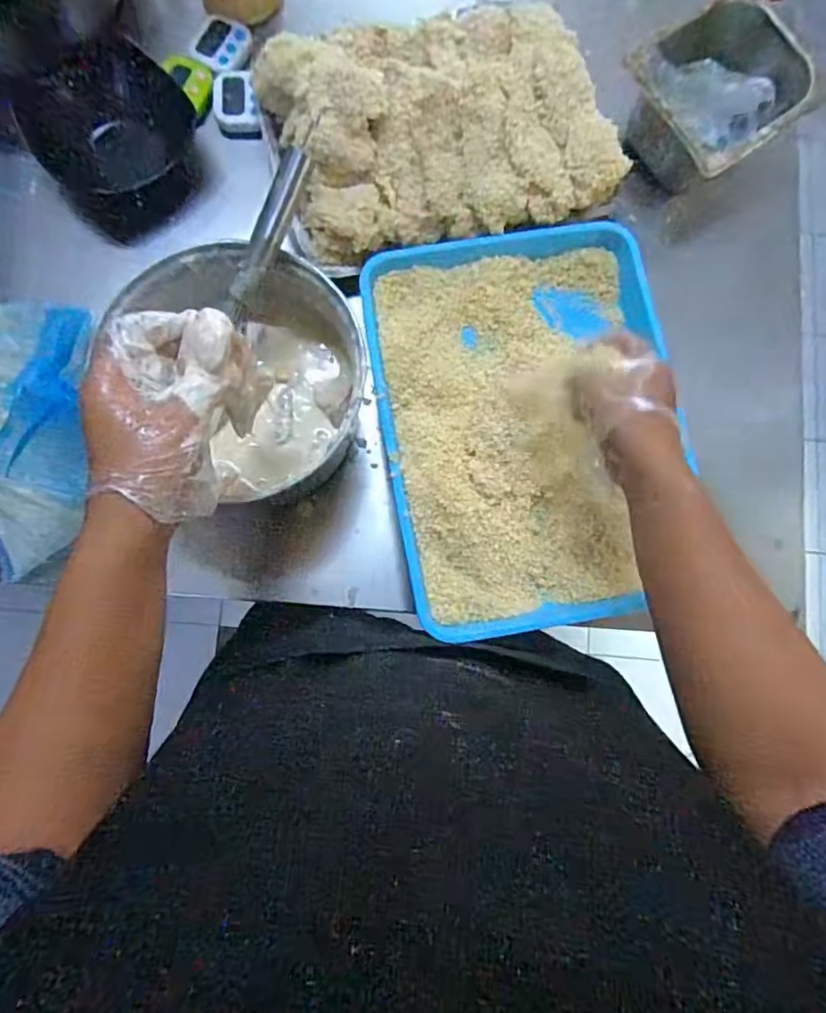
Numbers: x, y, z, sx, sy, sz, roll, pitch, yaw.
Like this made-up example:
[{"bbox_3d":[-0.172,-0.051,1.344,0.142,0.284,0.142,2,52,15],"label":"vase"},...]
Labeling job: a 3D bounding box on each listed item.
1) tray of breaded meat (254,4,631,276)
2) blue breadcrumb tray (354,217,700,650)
[{"bbox_3d":[0.033,-0.401,0.604,0.347,0.094,0.223,-12,83,-5],"label":"tray of breaded meat"},{"bbox_3d":[0.119,-0.090,0.602,0.296,0.048,0.411,-10,83,-5],"label":"blue breadcrumb tray"}]

